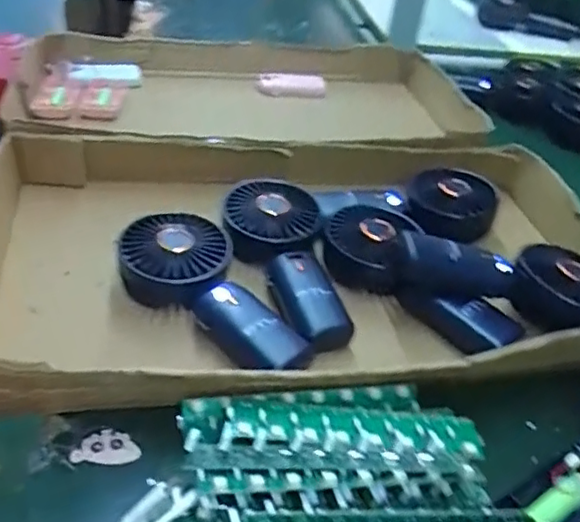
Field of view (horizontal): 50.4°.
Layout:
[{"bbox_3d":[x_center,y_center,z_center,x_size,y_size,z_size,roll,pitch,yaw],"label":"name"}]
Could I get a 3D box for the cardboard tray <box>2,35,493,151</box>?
[{"bbox_3d":[-0.051,-0.198,0.768,0.534,0.091,0.338,-1,38,-12],"label":"cardboard tray"}]

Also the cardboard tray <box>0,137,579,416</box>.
[{"bbox_3d":[0.026,-0.004,0.524,0.512,0.077,0.290,-3,38,-14],"label":"cardboard tray"}]

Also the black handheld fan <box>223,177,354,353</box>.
[{"bbox_3d":[-0.004,-0.002,0.523,0.086,0.046,0.189,-4,38,-15],"label":"black handheld fan"}]

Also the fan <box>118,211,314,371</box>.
[{"bbox_3d":[-0.060,0.026,0.480,0.179,0.049,0.086,42,50,19],"label":"fan"}]

